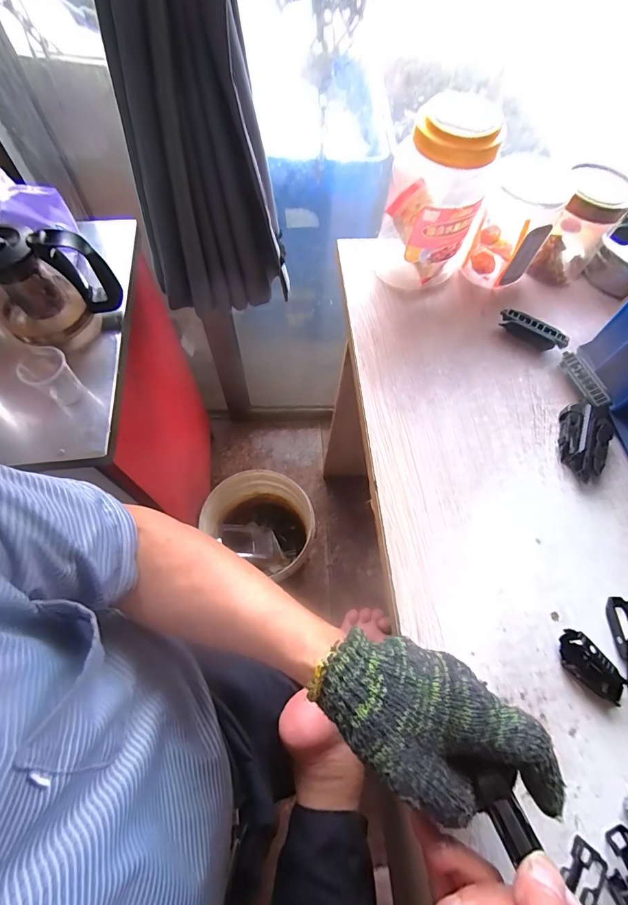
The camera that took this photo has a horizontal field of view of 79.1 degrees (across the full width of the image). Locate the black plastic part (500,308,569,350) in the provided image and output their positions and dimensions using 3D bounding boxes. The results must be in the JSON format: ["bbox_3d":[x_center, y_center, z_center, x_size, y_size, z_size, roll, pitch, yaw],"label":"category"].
[{"bbox_3d":[0.257,-0.142,0.450,0.078,0.027,0.016,35,68,13],"label":"black plastic part"}]

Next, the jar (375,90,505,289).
[{"bbox_3d":[0.134,-0.281,0.428,0.101,0.181,0.092,14,65,3],"label":"jar"}]

